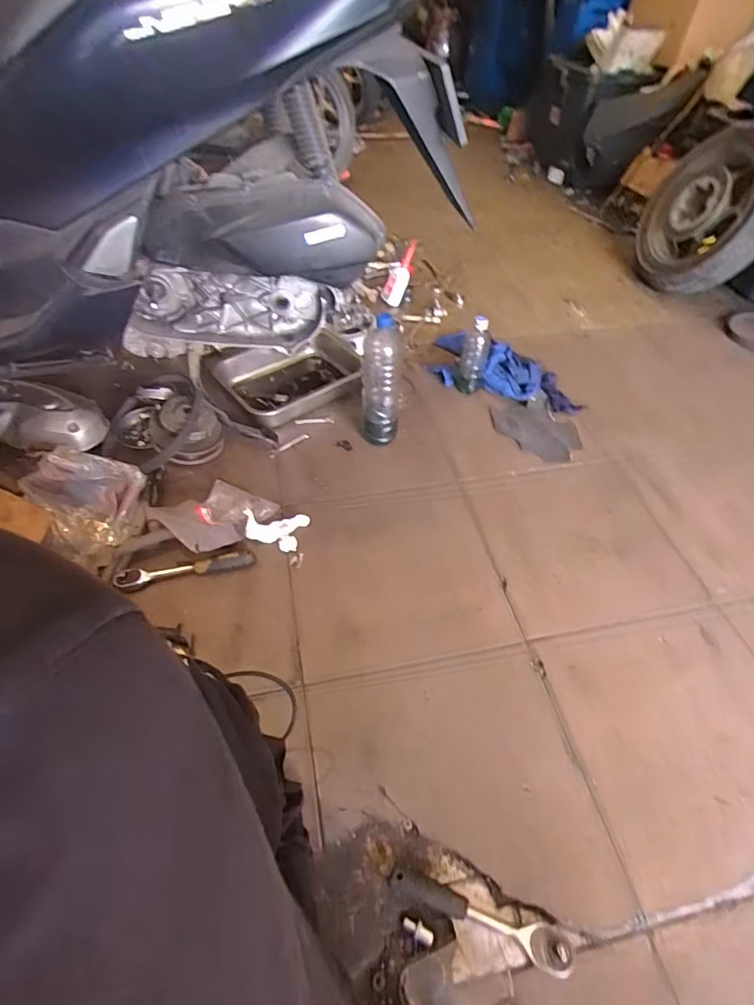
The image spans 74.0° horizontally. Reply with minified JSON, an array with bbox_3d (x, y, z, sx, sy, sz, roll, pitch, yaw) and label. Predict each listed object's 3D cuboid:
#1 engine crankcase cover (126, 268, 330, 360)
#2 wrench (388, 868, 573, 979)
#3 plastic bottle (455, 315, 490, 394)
[{"bbox_3d":[-0.323,-0.399,1.056,0.395,0.153,0.082,-3,49,-5],"label":"engine crankcase cover"},{"bbox_3d":[0.128,0.522,0.631,0.231,0.029,0.041,17,51,12],"label":"wrench"},{"bbox_3d":[0.247,-0.375,1.294,0.067,0.217,0.067,10,50,6],"label":"plastic bottle"}]

